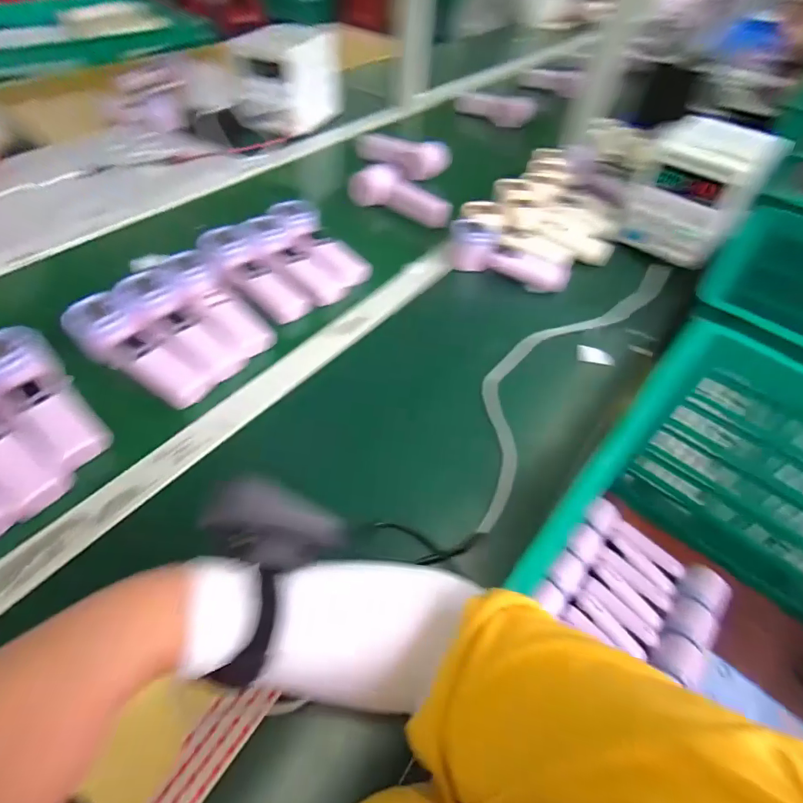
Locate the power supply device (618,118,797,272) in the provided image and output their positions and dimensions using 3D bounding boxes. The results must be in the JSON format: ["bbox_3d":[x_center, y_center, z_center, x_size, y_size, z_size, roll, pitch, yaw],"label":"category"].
[{"bbox_3d":[0.450,-0.323,0.673,0.149,0.153,0.141,34,53,21],"label":"power supply device"}]

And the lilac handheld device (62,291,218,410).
[{"bbox_3d":[-0.280,-0.054,0.475,0.161,0.035,0.064,35,51,0],"label":"lilac handheld device"}]

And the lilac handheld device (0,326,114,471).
[{"bbox_3d":[-0.352,-0.004,0.424,0.171,0.034,0.060,42,55,12],"label":"lilac handheld device"}]

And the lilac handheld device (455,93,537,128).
[{"bbox_3d":[0.243,-0.756,1.131,0.201,0.064,0.041,4,48,-4],"label":"lilac handheld device"}]

